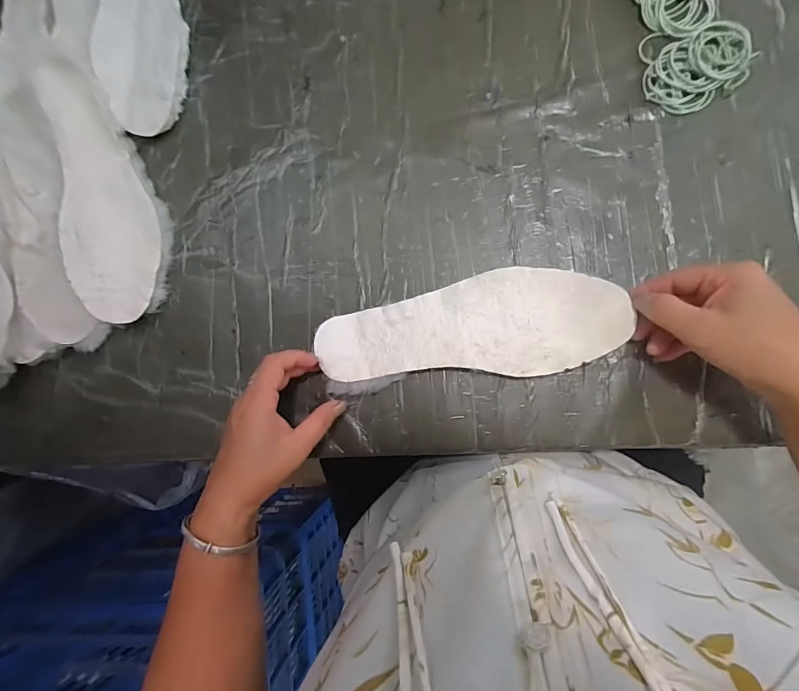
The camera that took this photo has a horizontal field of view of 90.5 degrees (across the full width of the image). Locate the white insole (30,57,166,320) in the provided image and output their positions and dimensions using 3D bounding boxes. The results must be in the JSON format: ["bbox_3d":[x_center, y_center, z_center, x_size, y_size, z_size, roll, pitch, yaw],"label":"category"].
[{"bbox_3d":[-0.310,-0.153,0.409,0.088,0.022,0.258,-17,90,-13],"label":"white insole"}]

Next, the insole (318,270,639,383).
[{"bbox_3d":[0.057,-0.018,0.350,0.259,0.012,0.088,-3,86,11],"label":"insole"}]

